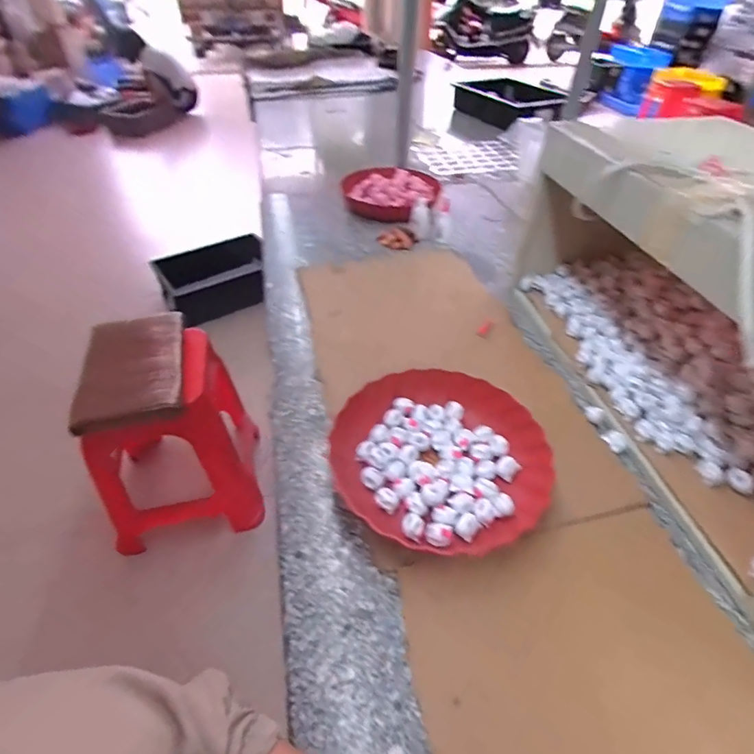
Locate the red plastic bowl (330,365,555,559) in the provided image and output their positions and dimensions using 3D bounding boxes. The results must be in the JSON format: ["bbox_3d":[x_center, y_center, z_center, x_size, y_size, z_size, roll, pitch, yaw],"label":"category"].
[{"bbox_3d":[0.071,0.089,0.517,0.236,0.047,0.228,2,43,-2],"label":"red plastic bowl"}]

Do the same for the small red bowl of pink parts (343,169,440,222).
[{"bbox_3d":[0.040,-0.438,1.066,0.241,0.054,0.276,-6,44,-8],"label":"small red bowl of pink parts"}]

